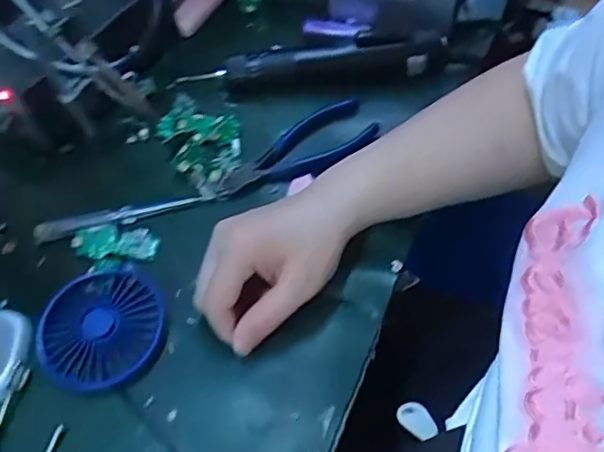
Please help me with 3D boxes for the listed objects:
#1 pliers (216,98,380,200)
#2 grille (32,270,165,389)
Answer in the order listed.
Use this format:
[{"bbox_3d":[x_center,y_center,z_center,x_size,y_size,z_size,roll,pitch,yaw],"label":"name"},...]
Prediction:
[{"bbox_3d":[-0.005,-0.064,0.498,0.152,0.008,0.055,-33,60,-18],"label":"pliers"},{"bbox_3d":[-0.140,0.070,0.407,0.087,0.015,0.085,-2,55,2],"label":"grille"}]

